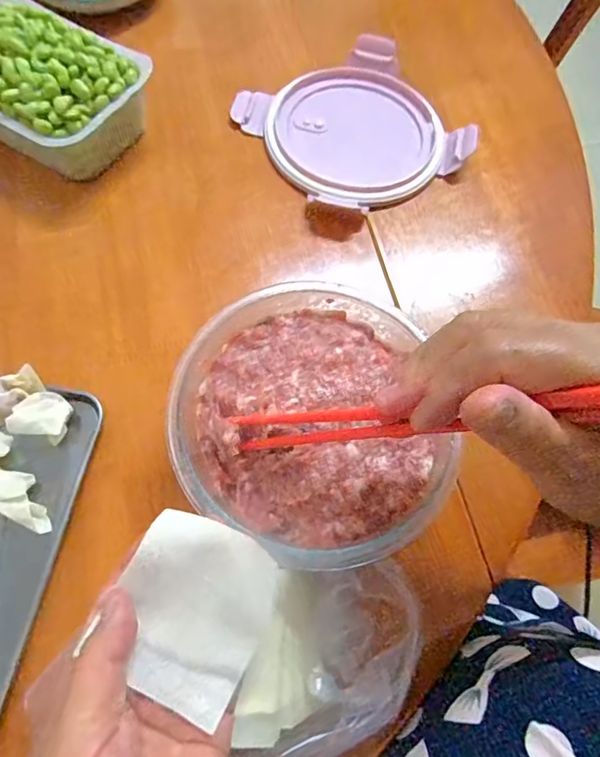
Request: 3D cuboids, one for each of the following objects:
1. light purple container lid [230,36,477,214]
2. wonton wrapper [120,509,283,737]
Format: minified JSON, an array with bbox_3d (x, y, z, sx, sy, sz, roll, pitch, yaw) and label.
[{"bbox_3d":[0.051,-0.233,0.436,0.169,0.024,0.168,-29,71,-14],"label":"light purple container lid"},{"bbox_3d":[-0.048,0.105,0.211,0.068,0.009,0.075,31,79,-9],"label":"wonton wrapper"}]

